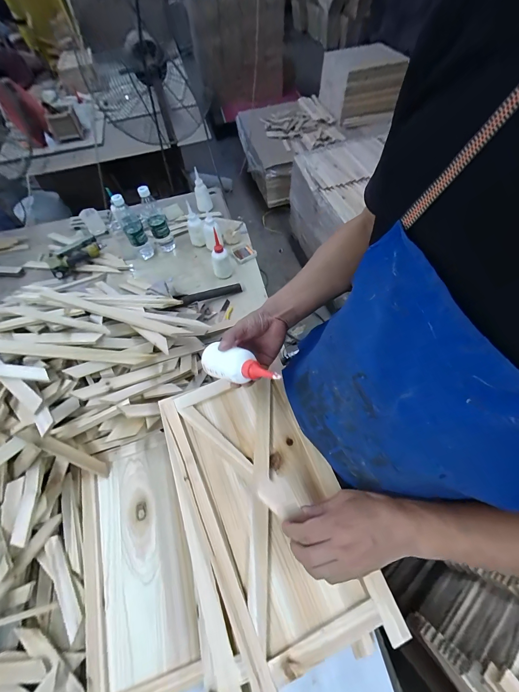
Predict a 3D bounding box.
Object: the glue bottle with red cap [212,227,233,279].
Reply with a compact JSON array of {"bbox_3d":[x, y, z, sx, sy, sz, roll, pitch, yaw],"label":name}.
[{"bbox_3d":[-0.130,-0.302,0.920,0.066,0.142,0.074,-16,59,-6],"label":"glue bottle with red cap"}]

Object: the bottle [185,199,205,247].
[{"bbox_3d":[-0.232,-0.434,1.006,0.059,0.151,0.056,-16,59,-6],"label":"bottle"}]

